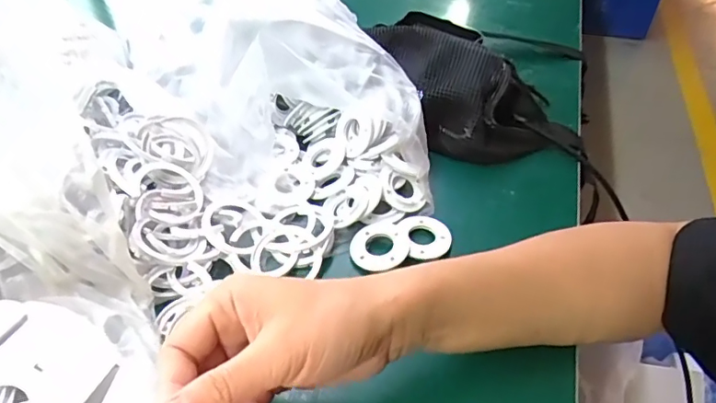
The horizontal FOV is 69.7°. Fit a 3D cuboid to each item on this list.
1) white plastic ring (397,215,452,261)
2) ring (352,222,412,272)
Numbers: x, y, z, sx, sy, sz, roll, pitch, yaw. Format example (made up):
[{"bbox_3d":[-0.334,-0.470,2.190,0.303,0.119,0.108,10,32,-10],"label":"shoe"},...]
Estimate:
[{"bbox_3d":[0.054,0.027,0.407,0.038,0.007,0.043,-12,44,-13],"label":"white plastic ring"},{"bbox_3d":[0.018,0.032,0.395,0.045,0.005,0.044,0,42,0],"label":"ring"}]

